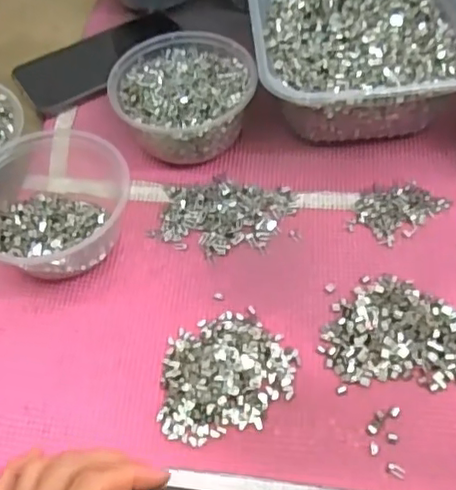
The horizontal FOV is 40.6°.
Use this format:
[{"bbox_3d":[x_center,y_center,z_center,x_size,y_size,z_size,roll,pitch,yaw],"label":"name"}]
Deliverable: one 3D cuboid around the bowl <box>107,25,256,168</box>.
[{"bbox_3d":[-0.035,-0.119,0.510,0.110,0.055,0.108,-1,55,2],"label":"bowl"}]

